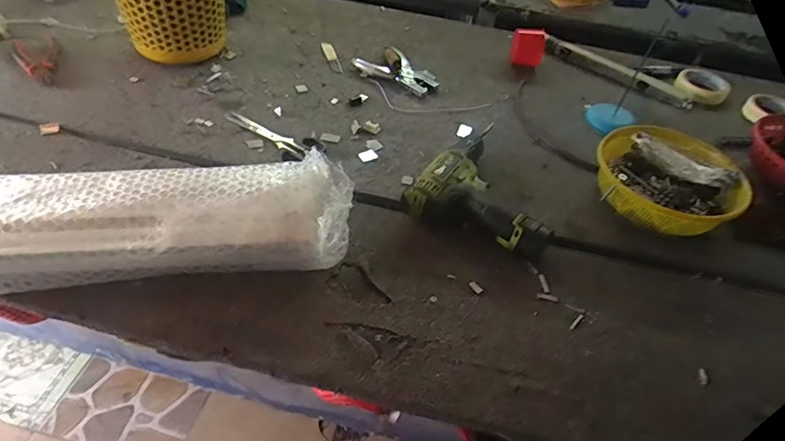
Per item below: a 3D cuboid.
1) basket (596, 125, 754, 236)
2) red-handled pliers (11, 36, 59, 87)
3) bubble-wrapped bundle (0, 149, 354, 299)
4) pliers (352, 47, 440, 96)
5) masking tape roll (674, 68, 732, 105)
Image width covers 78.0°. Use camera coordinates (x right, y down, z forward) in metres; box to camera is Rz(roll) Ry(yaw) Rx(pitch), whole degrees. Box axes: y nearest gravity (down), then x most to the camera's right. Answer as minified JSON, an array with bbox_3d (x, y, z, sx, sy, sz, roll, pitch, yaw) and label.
[{"bbox_3d":[0.377,-0.049,0.682,0.169,0.072,0.195,-24,54,-23],"label":"basket"},{"bbox_3d":[-0.584,-0.268,0.804,0.066,0.010,0.142,-24,54,-27],"label":"red-handled pliers"},{"bbox_3d":[-0.643,0.024,0.499,1.179,0.084,0.125,-3,48,-6],"label":"bubble-wrapped bundle"},{"bbox_3d":[0.007,-0.273,0.885,0.096,0.025,0.150,-26,55,-28],"label":"pliers"},{"bbox_3d":[0.614,-0.264,0.962,0.100,0.030,0.108,29,52,21],"label":"masking tape roll"}]

